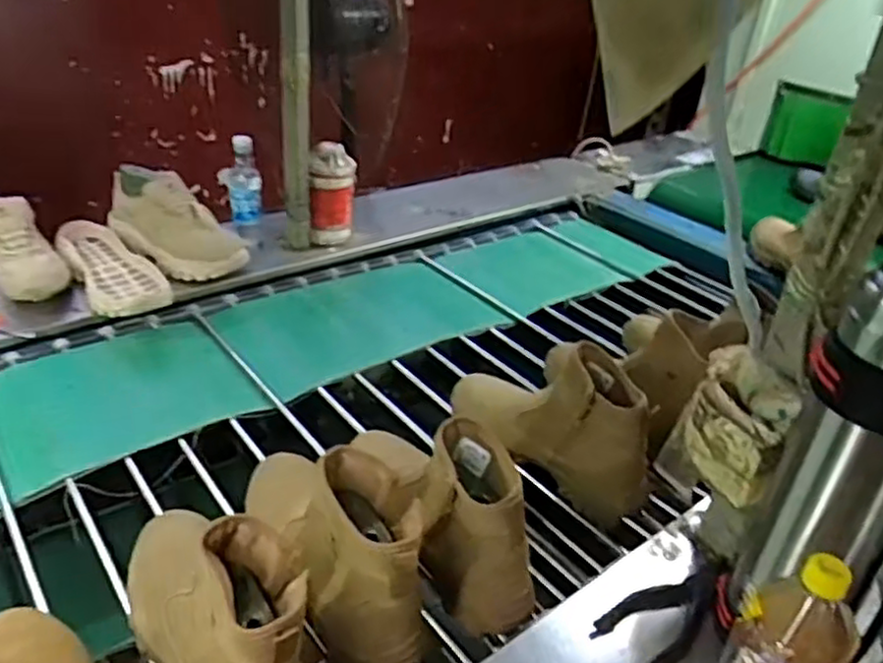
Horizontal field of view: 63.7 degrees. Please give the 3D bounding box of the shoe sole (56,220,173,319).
[{"bbox_3d":[-0.574,-0.120,1.235,0.128,0.056,0.320,-19,40,-33],"label":"shoe sole"}]

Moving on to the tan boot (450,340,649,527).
[{"bbox_3d":[0.143,0.100,0.923,0.102,0.171,0.291,-15,35,-35],"label":"tan boot"}]

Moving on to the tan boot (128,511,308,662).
[{"bbox_3d":[-0.208,0.235,0.641,0.102,0.162,0.288,-18,36,-39],"label":"tan boot"}]

